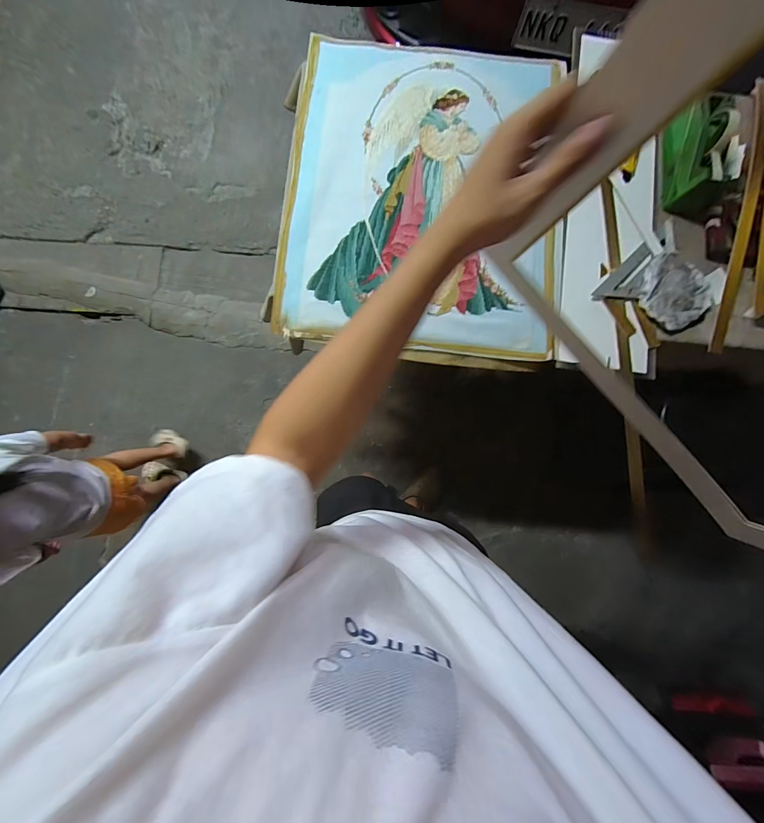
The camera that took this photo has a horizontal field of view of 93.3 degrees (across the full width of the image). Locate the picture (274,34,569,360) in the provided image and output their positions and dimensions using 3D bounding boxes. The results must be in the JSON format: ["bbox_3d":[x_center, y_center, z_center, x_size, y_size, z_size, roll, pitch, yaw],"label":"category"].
[{"bbox_3d":[0.093,-0.471,0.765,0.575,0.033,0.718,4,83,-2],"label":"picture"}]

